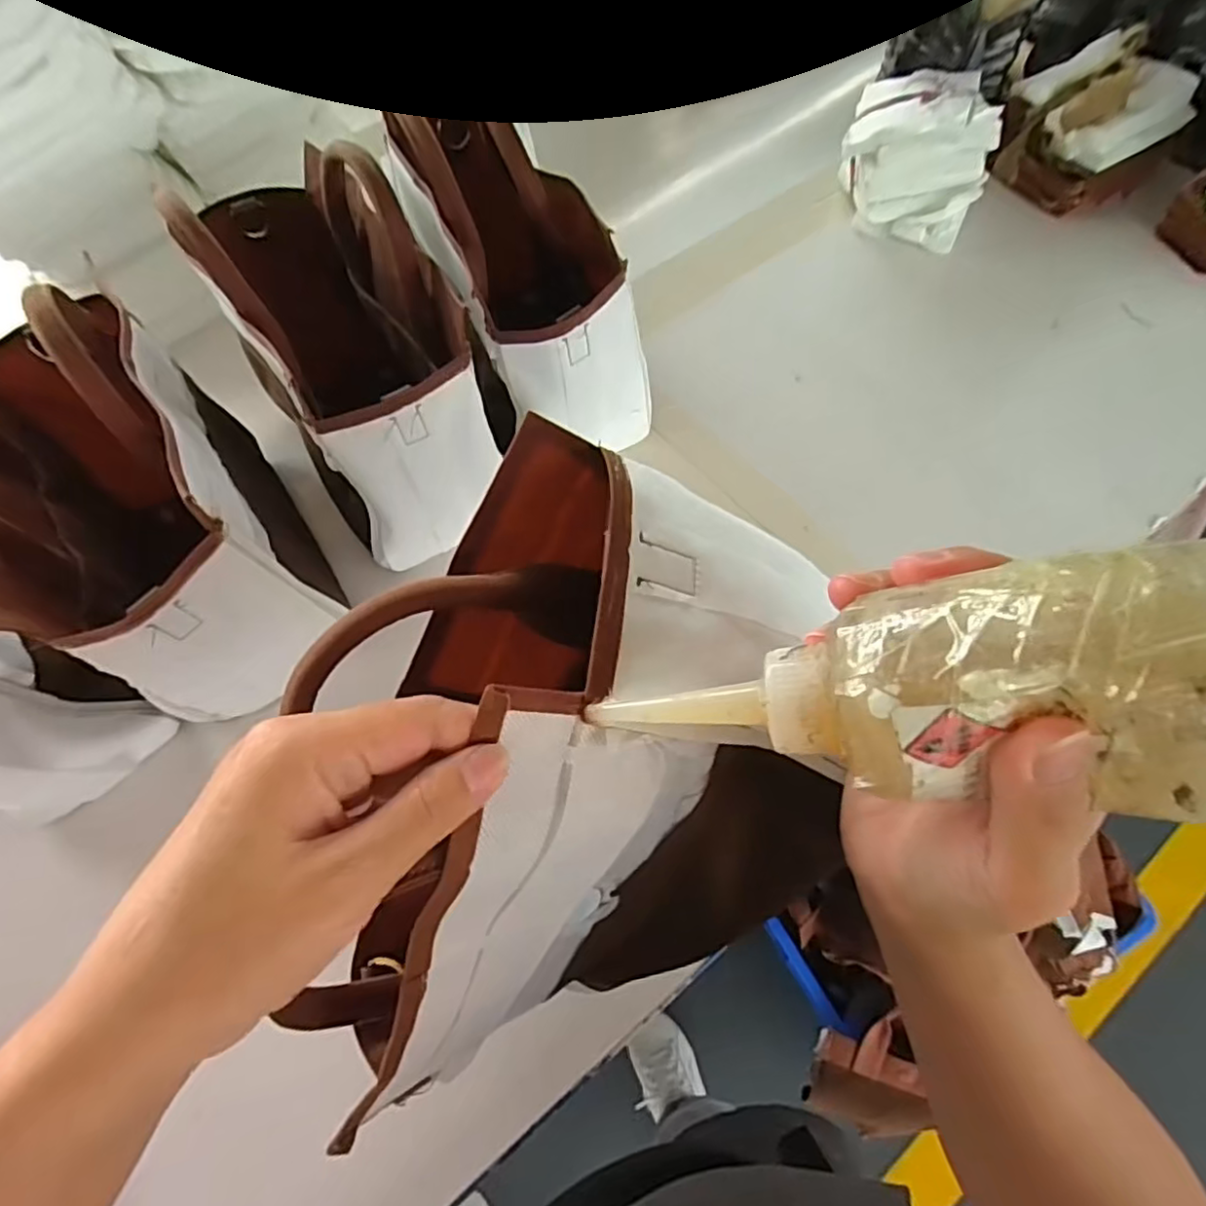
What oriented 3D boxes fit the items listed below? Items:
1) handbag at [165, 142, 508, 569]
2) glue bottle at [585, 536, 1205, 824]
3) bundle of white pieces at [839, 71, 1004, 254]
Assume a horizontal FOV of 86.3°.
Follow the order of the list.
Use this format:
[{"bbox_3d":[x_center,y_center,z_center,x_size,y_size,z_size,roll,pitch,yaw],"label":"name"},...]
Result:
[{"bbox_3d":[-0.188,-0.203,0.467,0.131,0.187,0.256,-25,66,-8],"label":"handbag"},{"bbox_3d":[0.074,0.023,0.168,0.166,0.042,0.055,-11,61,32],"label":"glue bottle"},{"bbox_3d":[0.320,-0.460,0.659,0.138,0.102,0.127,21,68,12],"label":"bundle of white pieces"}]

